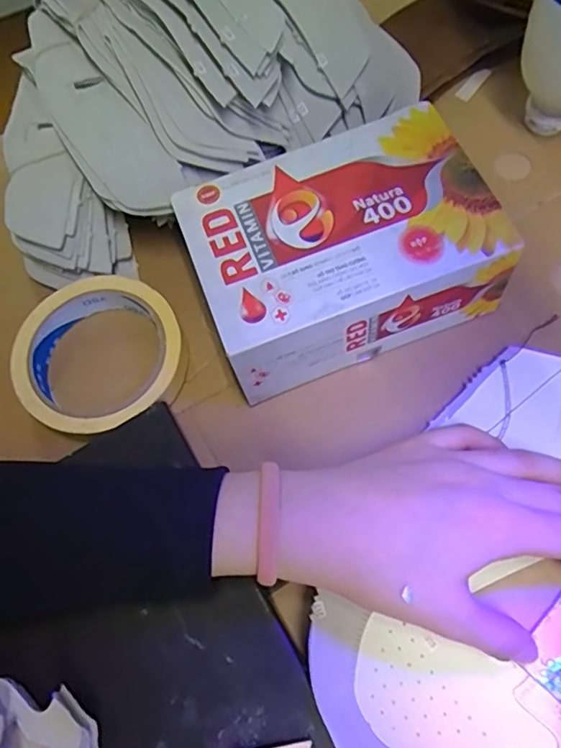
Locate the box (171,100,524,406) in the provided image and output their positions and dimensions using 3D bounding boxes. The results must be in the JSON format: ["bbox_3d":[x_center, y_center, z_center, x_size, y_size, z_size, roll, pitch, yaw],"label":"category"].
[{"bbox_3d":[0.032,-0.068,0.317,0.155,0.065,0.108,-20,67,-4],"label":"box"}]

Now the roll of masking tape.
[{"bbox_3d":[-0.107,-0.010,0.331,0.096,0.029,0.091,-2,67,5],"label":"roll of masking tape"}]

